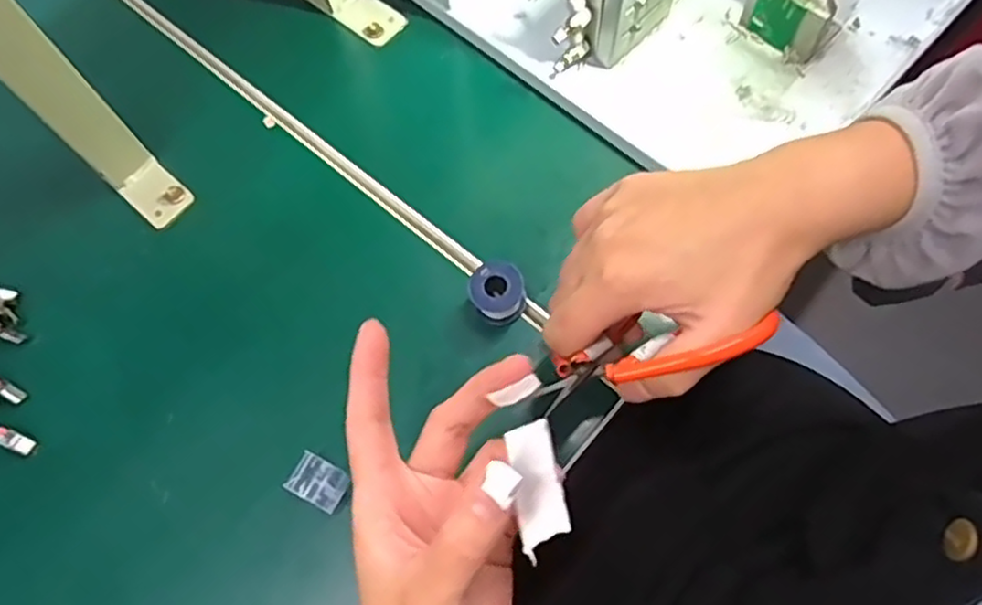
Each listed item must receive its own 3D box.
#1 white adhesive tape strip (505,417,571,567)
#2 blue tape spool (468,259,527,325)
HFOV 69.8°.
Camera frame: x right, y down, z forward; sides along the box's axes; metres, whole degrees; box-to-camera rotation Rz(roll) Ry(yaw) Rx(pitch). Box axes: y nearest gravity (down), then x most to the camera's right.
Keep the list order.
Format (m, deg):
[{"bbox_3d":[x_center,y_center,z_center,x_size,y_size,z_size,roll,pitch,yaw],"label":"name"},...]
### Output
[{"bbox_3d":[0.017,0.068,0.259,0.021,0.004,0.047,-18,80,34],"label":"white adhesive tape strip"},{"bbox_3d":[0.003,-0.004,0.386,0.027,0.030,0.028,-1,67,2],"label":"blue tape spool"}]

